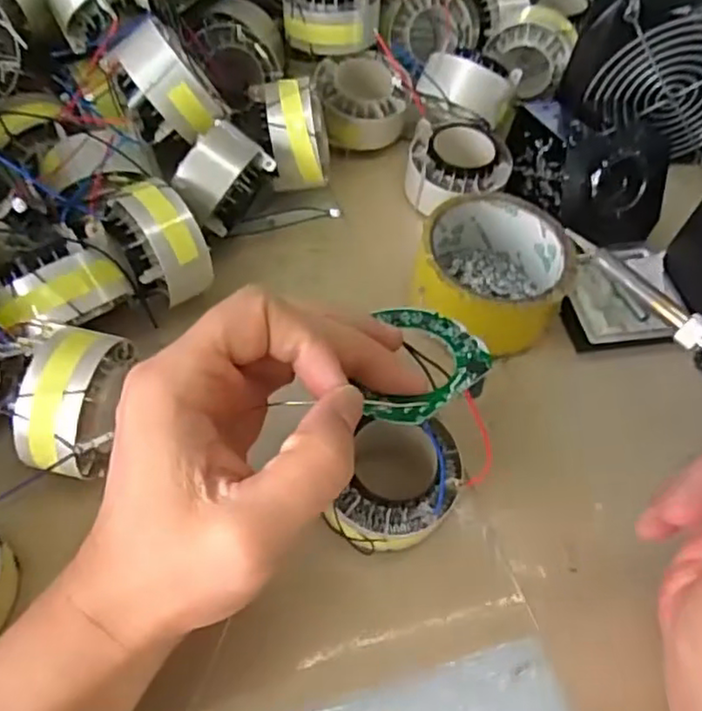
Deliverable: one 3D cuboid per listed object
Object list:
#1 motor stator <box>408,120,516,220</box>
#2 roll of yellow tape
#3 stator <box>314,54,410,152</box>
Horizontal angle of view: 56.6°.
[{"bbox_3d":[0.070,-0.121,0.425,0.065,0.032,0.065,5,56,-1],"label":"motor stator"},{"bbox_3d":[0.080,-0.045,0.374,0.082,0.046,0.087,25,58,12],"label":"roll of yellow tape"},{"bbox_3d":[0.008,-0.177,0.453,0.061,0.039,0.061,-5,57,-7],"label":"stator"}]

